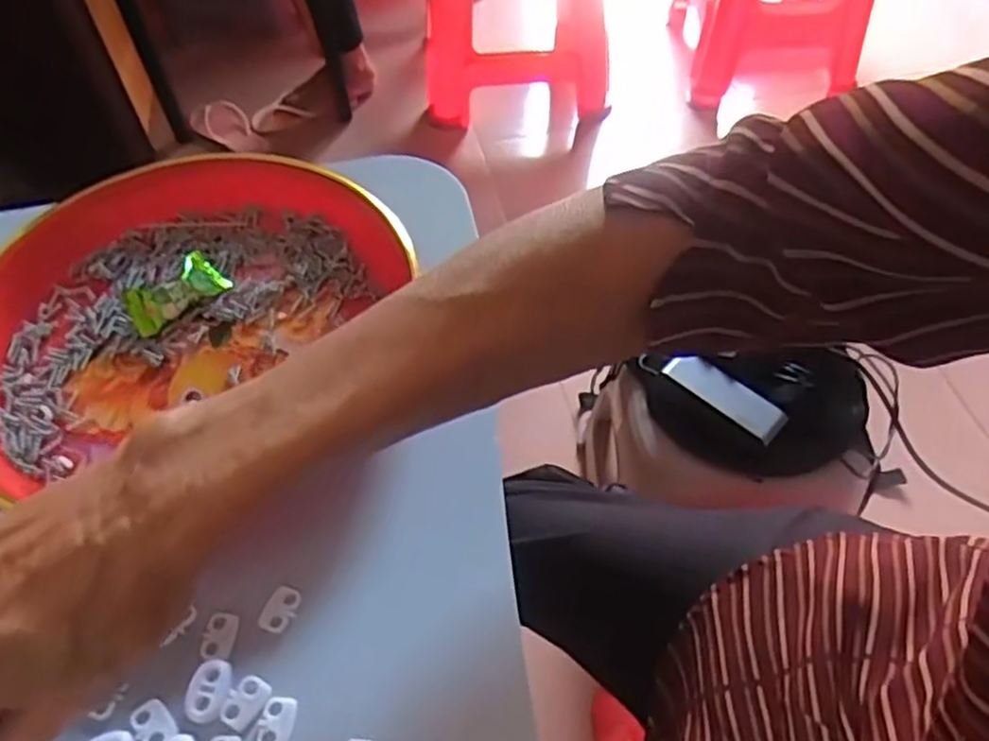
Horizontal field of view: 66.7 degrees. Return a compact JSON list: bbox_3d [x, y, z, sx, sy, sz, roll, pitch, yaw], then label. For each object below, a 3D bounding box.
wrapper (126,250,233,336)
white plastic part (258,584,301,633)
[{"bbox_3d":[-0.164,-0.041,0.385,0.050,0.012,0.025,-38,62,-24],"label":"wrapper"},{"bbox_3d":[-0.086,0.096,0.302,0.013,0.004,0.018,14,55,12],"label":"white plastic part"}]

